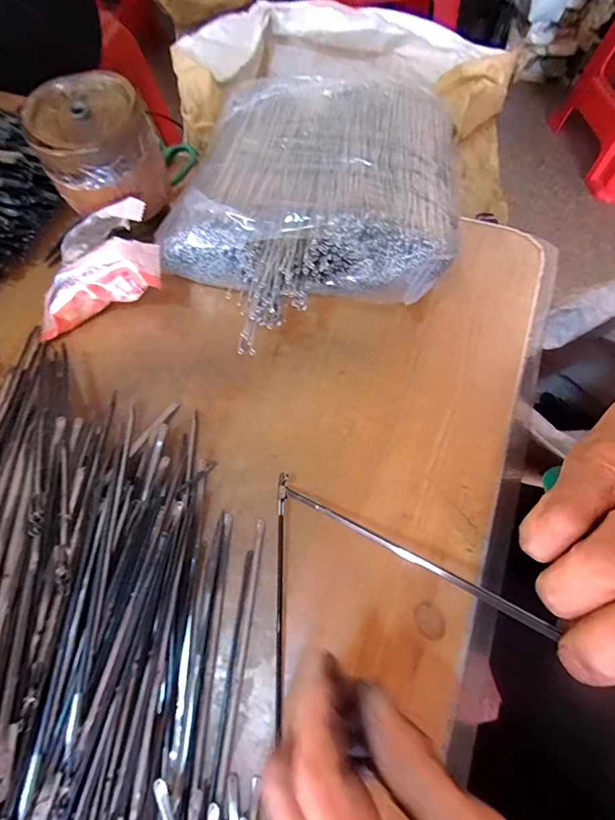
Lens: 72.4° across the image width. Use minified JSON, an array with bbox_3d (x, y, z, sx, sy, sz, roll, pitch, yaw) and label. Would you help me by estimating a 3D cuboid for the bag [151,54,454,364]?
[{"bbox_3d":[0.009,-0.161,0.346,0.218,0.079,0.267,16,68,9],"label":"bag"}]

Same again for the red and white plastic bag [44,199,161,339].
[{"bbox_3d":[-0.172,-0.114,0.339,0.112,0.070,0.072,-10,66,-2],"label":"red and white plastic bag"}]

